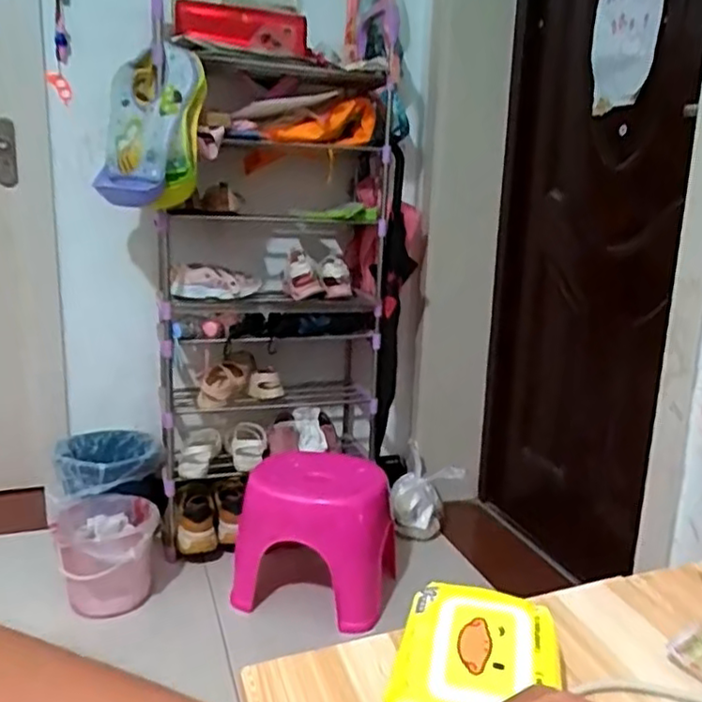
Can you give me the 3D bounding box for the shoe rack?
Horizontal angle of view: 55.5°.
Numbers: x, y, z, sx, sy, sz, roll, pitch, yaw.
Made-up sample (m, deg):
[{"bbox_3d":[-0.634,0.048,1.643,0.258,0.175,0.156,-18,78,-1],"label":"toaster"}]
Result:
[{"bbox_3d":[-0.161,-0.110,1.588,0.578,1.034,0.341,-4,14,-24],"label":"shoe rack"}]

